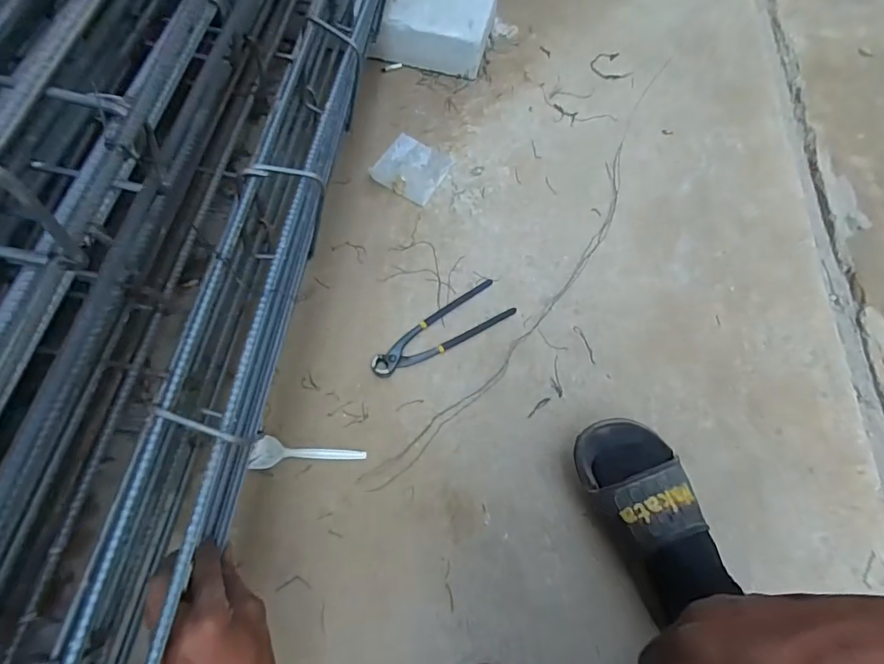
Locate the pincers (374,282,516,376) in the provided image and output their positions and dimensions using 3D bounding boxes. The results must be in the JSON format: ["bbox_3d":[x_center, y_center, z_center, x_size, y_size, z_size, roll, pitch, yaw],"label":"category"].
[{"bbox_3d":[0.001,0.000,0.670,0.214,0.013,0.066,-33,71,-15],"label":"pincers"}]

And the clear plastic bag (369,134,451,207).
[{"bbox_3d":[-0.048,-0.268,0.771,0.100,0.026,0.114,26,68,9],"label":"clear plastic bag"}]

